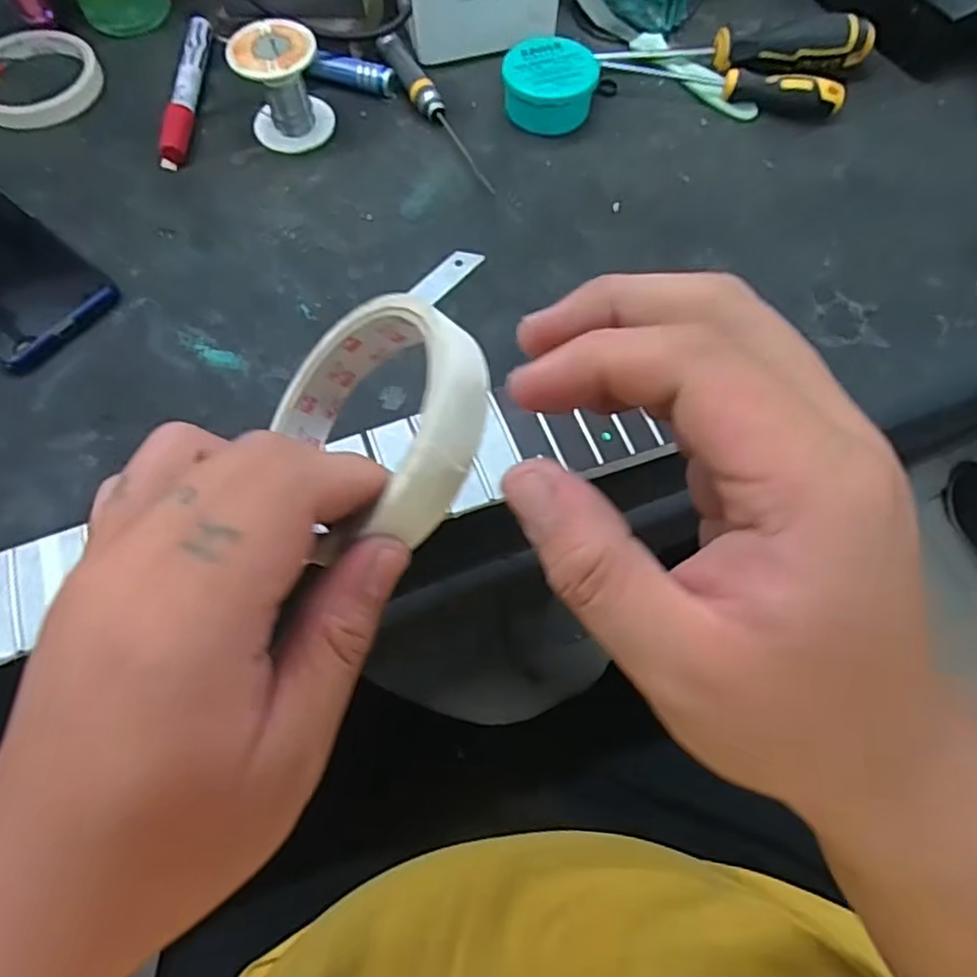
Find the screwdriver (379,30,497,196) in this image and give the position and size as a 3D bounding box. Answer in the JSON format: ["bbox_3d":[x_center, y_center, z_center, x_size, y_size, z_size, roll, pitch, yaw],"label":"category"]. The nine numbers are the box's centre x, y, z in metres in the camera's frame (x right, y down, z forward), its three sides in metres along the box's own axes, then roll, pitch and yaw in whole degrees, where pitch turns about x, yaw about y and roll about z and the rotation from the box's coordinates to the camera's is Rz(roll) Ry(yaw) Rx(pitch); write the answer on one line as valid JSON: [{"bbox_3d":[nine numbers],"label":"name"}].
[{"bbox_3d":[-0.038,-0.262,0.447,0.017,0.017,0.153,-27,71,-10],"label":"screwdriver"}]

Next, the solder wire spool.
[{"bbox_3d":[-0.136,-0.268,0.432,0.053,0.056,0.053,0,68,0],"label":"solder wire spool"}]

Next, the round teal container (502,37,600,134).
[{"bbox_3d":[0.042,-0.275,0.445,0.062,0.032,0.057,0,68,0],"label":"round teal container"}]

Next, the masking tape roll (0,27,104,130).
[{"bbox_3d":[-0.334,-0.303,0.472,0.089,0.012,0.096,-34,72,-12],"label":"masking tape roll"}]

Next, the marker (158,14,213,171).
[{"bbox_3d":[-0.213,-0.285,0.461,0.019,0.017,0.137,0,68,0],"label":"marker"}]

